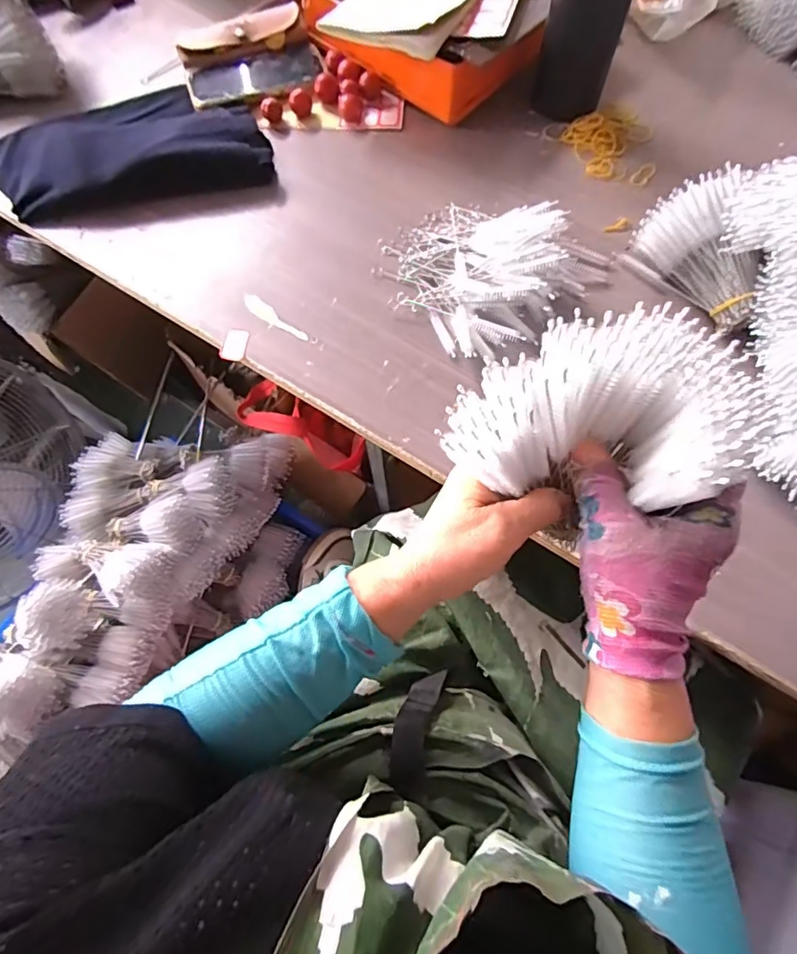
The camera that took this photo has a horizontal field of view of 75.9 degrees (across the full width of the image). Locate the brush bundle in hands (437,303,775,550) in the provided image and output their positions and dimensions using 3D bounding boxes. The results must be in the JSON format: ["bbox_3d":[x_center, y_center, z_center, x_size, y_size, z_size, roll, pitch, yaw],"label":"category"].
[{"bbox_3d":[0.096,-0.030,0.264,0.137,0.075,0.090,6,70,4],"label":"brush bundle in hands"}]

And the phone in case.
[{"bbox_3d":[-0.175,-0.494,0.609,0.157,0.034,0.116,-13,70,-4],"label":"phone in case"}]

